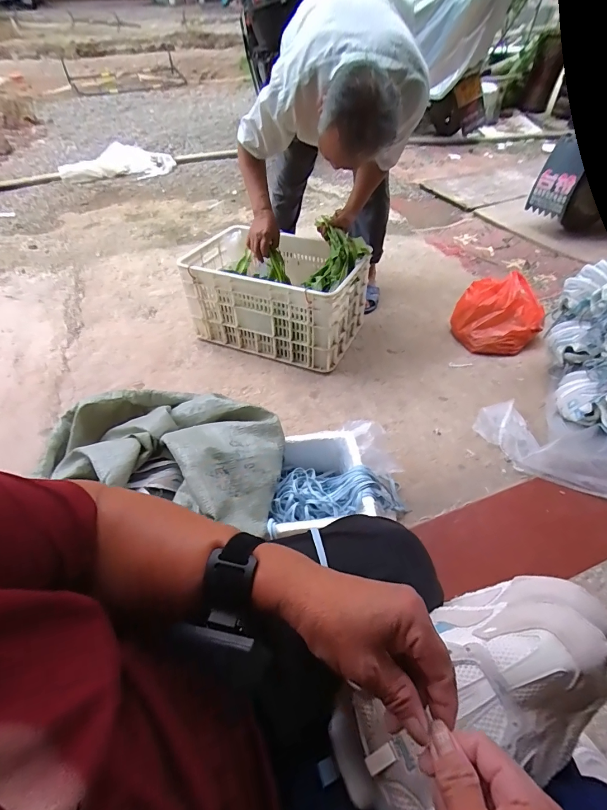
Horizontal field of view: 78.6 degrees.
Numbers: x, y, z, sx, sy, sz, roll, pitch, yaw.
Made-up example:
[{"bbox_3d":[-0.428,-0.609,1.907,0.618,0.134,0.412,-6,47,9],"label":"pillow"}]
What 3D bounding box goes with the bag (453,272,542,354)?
[{"bbox_3d":[0.712,-0.326,1.374,0.264,0.197,0.269,-32,53,-23],"label":"bag"}]

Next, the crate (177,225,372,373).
[{"bbox_3d":[-0.097,-0.415,1.397,0.613,0.298,0.396,15,50,17],"label":"crate"}]

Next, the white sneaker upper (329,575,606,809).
[{"bbox_3d":[0.145,0.242,0.314,0.257,0.084,0.124,-31,53,-5],"label":"white sneaker upper"}]

